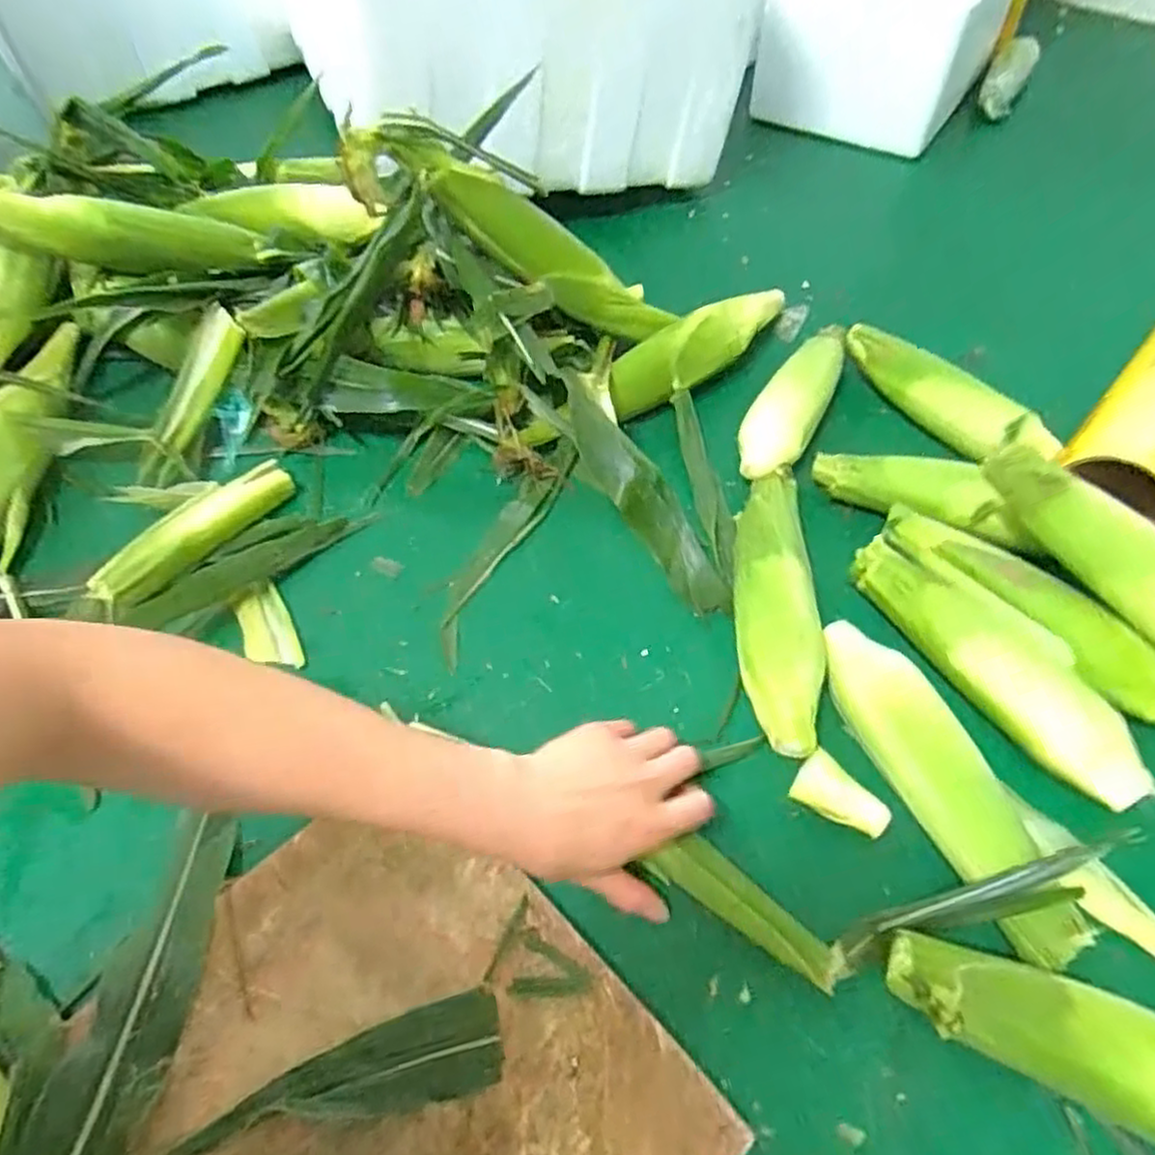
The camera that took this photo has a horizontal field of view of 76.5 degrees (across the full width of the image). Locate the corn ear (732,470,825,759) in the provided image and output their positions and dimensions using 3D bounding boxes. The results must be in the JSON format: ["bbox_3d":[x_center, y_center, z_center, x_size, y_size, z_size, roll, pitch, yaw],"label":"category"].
[{"bbox_3d":[0.146,0.014,0.558,0.055,0.057,0.244,3,55,4],"label":"corn ear"}]

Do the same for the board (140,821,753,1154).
[{"bbox_3d":[-0.101,0.277,0.384,0.253,0.016,0.288,-38,62,-23],"label":"board"}]

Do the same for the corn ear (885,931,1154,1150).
[{"bbox_3d":[0.282,0.251,0.371,0.232,0.057,0.054,19,57,14],"label":"corn ear"}]

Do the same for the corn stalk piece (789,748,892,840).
[{"bbox_3d":[0.172,0.143,0.478,0.061,0.028,0.032,25,59,18],"label":"corn stalk piece"}]

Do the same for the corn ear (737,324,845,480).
[{"bbox_3d":[0.204,-0.169,0.685,0.059,0.045,0.227,24,59,18],"label":"corn ear"}]

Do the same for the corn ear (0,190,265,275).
[{"bbox_3d":[-0.433,-0.311,0.651,0.274,0.057,0.049,0,51,-27],"label":"corn ear"}]

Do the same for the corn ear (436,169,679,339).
[{"bbox_3d":[-0.019,-0.290,0.675,0.252,0.054,0.044,22,45,-35],"label":"corn ear"}]

